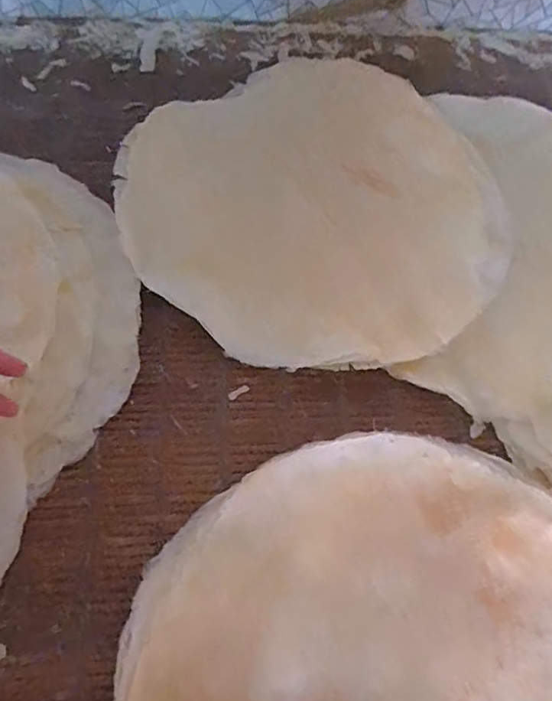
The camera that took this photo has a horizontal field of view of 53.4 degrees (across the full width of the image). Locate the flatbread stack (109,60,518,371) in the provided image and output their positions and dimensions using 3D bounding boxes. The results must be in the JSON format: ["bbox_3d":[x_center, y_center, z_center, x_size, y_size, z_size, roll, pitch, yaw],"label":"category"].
[{"bbox_3d":[0.044,-0.142,0.528,0.343,0.042,0.342,42,70,17],"label":"flatbread stack"}]

